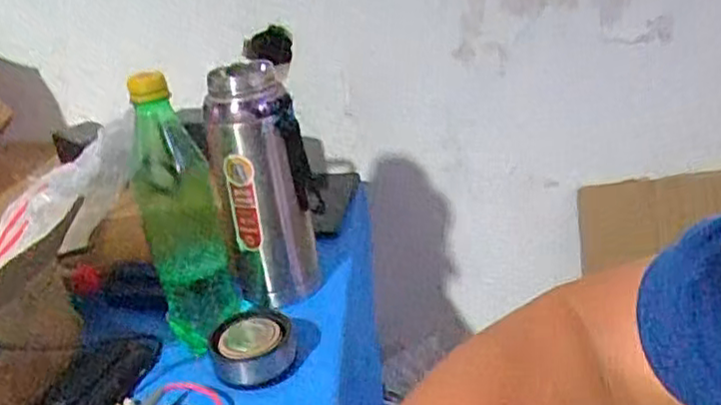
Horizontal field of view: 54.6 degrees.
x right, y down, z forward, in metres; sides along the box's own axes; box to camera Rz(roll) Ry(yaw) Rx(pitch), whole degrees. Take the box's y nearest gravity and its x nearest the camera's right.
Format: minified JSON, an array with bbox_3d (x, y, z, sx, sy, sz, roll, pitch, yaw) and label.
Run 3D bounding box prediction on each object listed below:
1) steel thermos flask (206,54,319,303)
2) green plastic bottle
[{"bbox_3d":[-0.088,-0.014,0.640,0.080,0.210,0.060,-8,25,-2],"label":"steel thermos flask"},{"bbox_3d":[-0.151,0.008,0.579,0.063,0.218,0.057,-14,26,-15],"label":"green plastic bottle"}]

